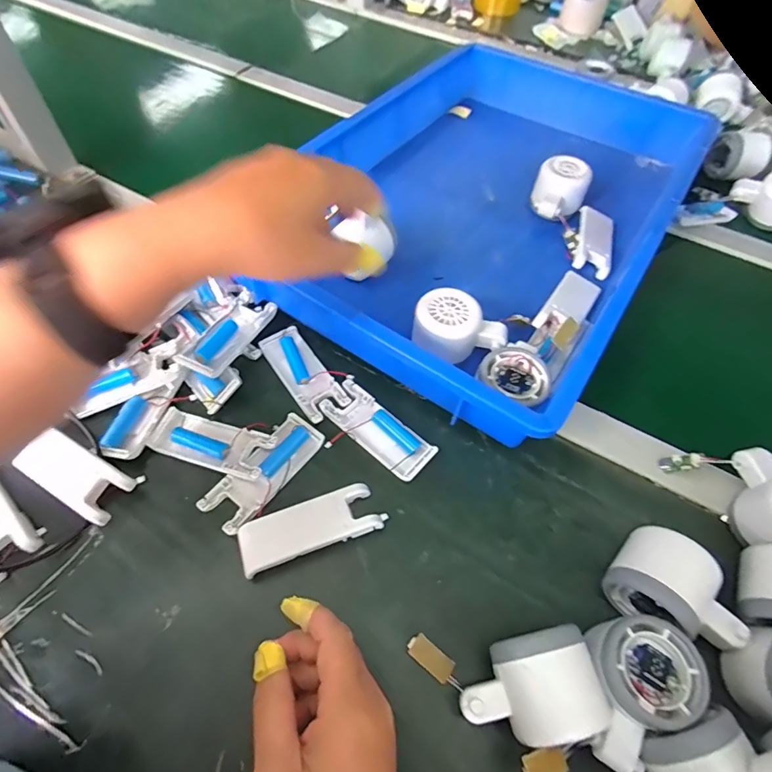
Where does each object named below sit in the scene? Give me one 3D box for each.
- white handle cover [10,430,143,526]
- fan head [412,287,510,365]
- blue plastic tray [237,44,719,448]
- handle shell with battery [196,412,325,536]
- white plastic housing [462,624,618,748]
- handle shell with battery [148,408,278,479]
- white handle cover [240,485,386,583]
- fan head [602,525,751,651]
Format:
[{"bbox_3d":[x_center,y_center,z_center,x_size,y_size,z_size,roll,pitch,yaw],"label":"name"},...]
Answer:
[{"bbox_3d":[-0.246,0.072,0.366,0.085,0.026,0.043,23,60,12],"label":"white handle cover"},{"bbox_3d":[0.064,-0.049,0.429,0.083,0.062,0.057,-12,59,-9],"label":"fan head"},{"bbox_3d":[0.125,-0.223,0.535,0.357,0.077,0.554,30,61,16],"label":"blue plastic tray"},{"bbox_3d":[-0.099,0.069,0.377,0.040,0.011,0.106,34,63,18],"label":"handle shell with battery"},{"bbox_3d":[0.089,0.185,0.285,0.084,0.056,0.056,-7,58,-6],"label":"white plastic housing"},{"bbox_3d":[-0.147,0.047,0.387,0.102,0.017,0.039,17,59,8],"label":"handle shell with battery"},{"bbox_3d":[-0.058,0.108,0.353,0.105,0.018,0.039,-18,60,-13],"label":"white handle cover"},{"bbox_3d":[0.199,0.141,0.319,0.081,0.049,0.057,35,63,19],"label":"fan head"}]

